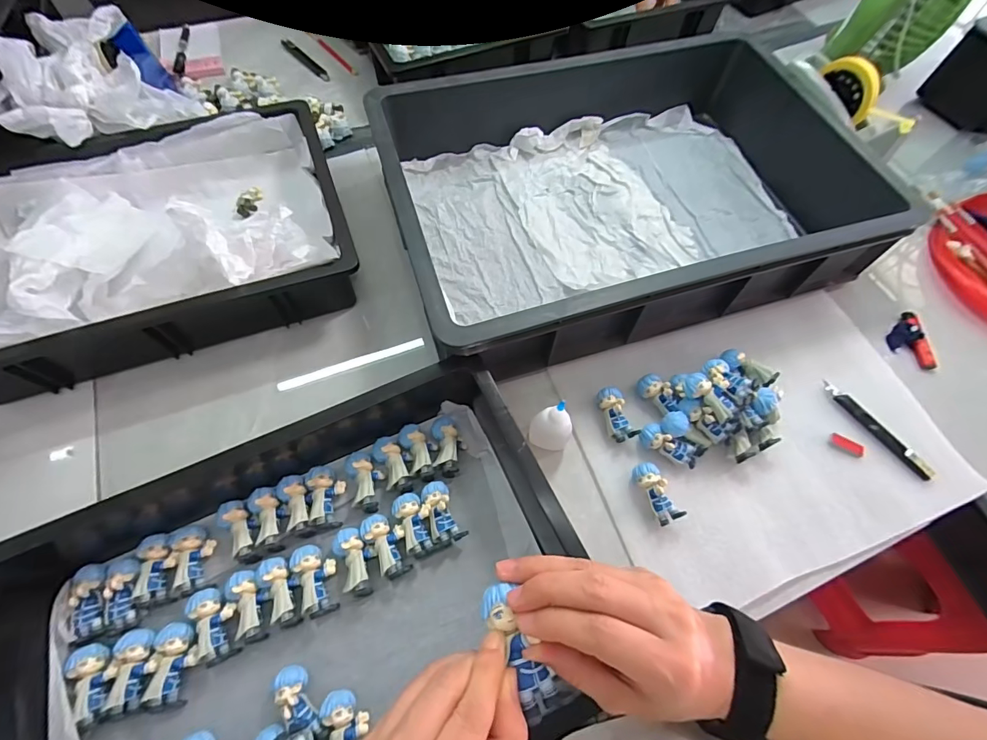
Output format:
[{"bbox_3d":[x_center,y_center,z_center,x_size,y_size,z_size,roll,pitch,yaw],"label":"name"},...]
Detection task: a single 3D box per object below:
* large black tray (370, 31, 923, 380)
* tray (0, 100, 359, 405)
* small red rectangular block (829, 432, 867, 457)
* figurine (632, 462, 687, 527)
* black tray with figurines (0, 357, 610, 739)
[{"bbox_3d":[0.162,-0.249,0.599,0.581,0.118,0.413,-16,66,-10],"label":"large black tray"},{"bbox_3d":[-0.411,-0.161,0.533,0.443,0.118,0.305,-20,67,-11],"label":"tray"},{"bbox_3d":[0.404,0.085,0.509,0.037,0.007,0.013,34,68,13],"label":"small red rectangular block"},{"bbox_3d":[0.170,0.127,0.464,0.027,0.036,0.062,-27,69,-14],"label":"figurine"},{"bbox_3d":[-0.152,0.194,0.390,0.474,0.086,0.319,-24,68,-13],"label":"black tray with figurines"}]

